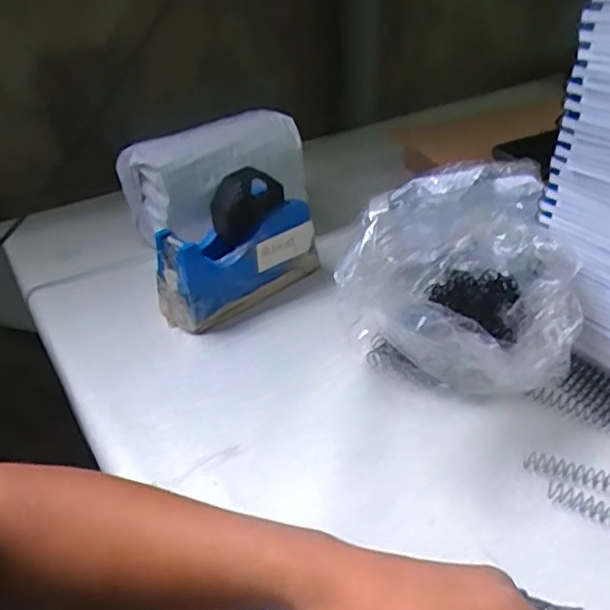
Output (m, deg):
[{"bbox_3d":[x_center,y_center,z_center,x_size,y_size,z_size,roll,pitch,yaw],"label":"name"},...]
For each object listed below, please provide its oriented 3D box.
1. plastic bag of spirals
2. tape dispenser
[{"bbox_3d":[0.117,-0.019,0.512,0.177,0.135,0.222,-4,36,-2],"label":"plastic bag of spirals"},{"bbox_3d":[-0.066,-0.055,0.596,0.064,0.107,0.159,28,46,35],"label":"tape dispenser"}]

